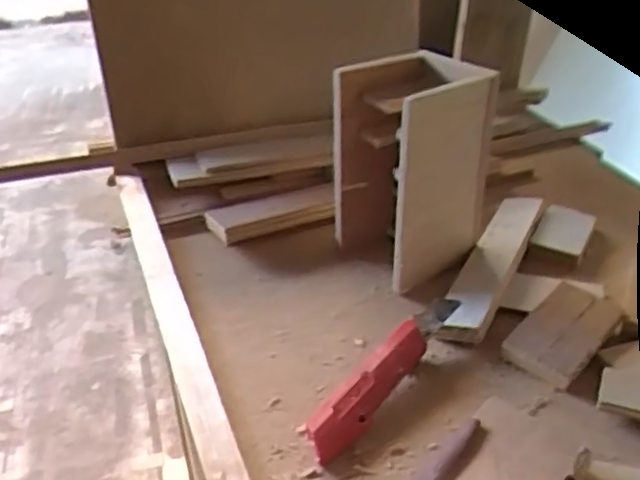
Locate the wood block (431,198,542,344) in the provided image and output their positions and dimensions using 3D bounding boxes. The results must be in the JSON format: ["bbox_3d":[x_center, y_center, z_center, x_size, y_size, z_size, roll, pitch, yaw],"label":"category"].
[{"bbox_3d":[0.150,0.020,0.581,0.041,0.017,0.211,15,38,24],"label":"wood block"}]

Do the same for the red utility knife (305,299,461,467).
[{"bbox_3d":[0.049,0.093,0.478,0.029,0.023,0.164,23,42,32],"label":"red utility knife"}]

